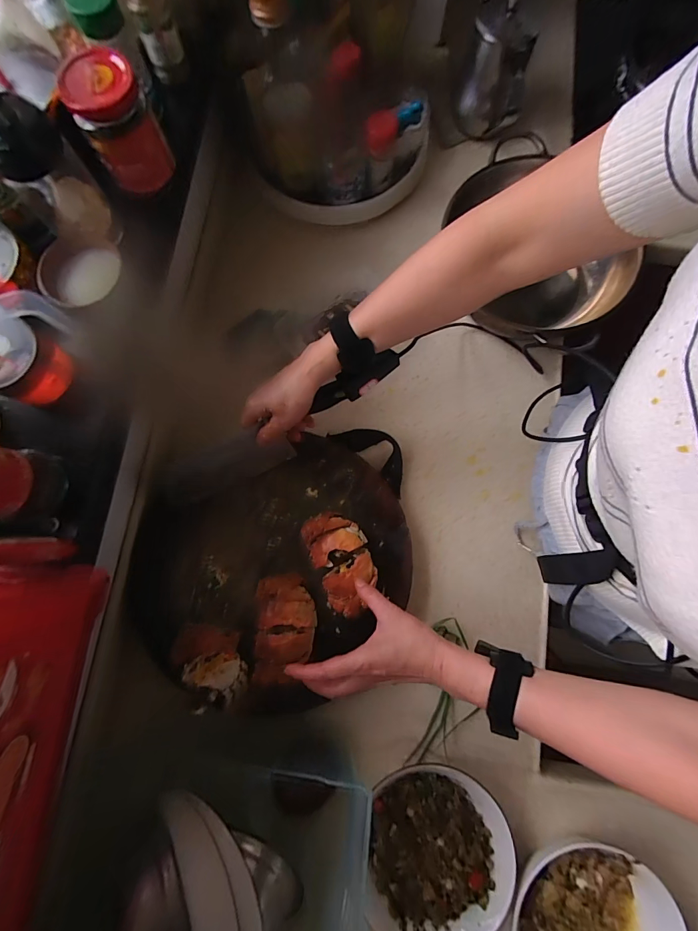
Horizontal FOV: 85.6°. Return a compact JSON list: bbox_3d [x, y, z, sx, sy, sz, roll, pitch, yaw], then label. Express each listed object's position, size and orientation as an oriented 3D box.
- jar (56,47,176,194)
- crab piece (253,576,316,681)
[{"bbox_3d":[-0.214,-0.315,0.352,0.061,0.082,0.058,0,80,0],"label":"jar"},{"bbox_3d":[-0.073,0.185,0.429,0.068,0.026,0.115,-2,80,-1],"label":"crab piece"}]

